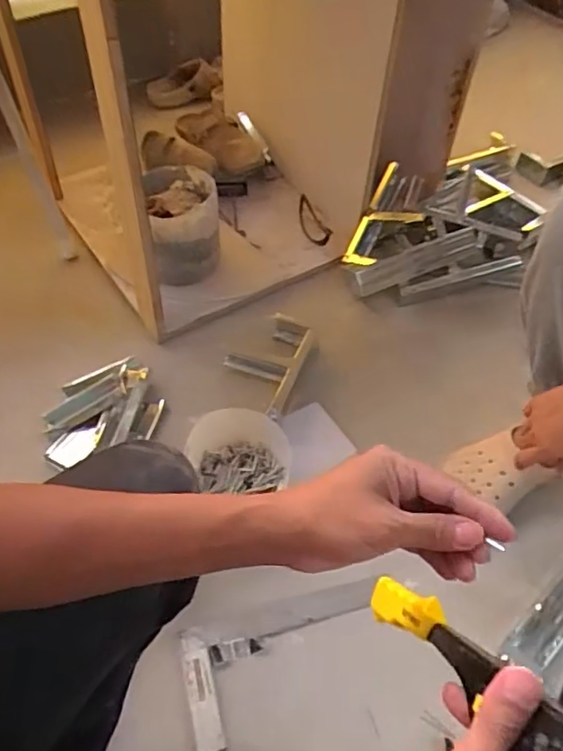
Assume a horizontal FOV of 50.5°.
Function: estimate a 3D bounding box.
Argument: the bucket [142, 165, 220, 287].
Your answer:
[{"bbox_3d":[-0.181,-0.276,1.125,0.122,0.163,0.151,-7,52,-9],"label":"bucket"}]

